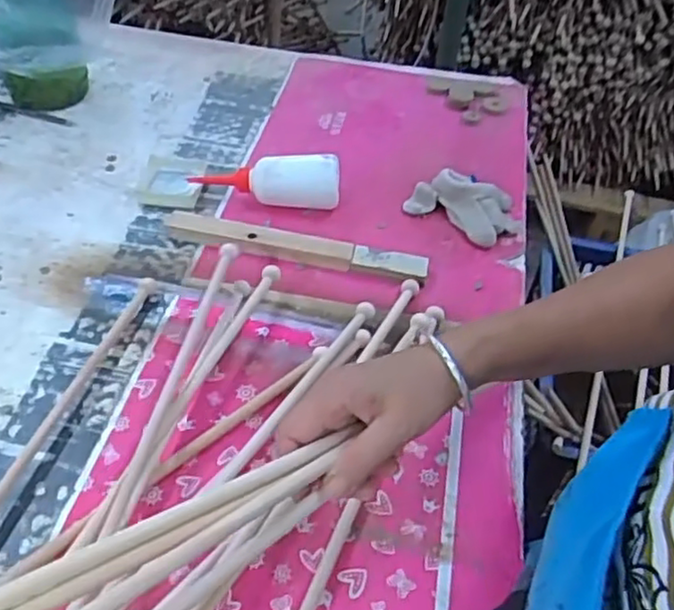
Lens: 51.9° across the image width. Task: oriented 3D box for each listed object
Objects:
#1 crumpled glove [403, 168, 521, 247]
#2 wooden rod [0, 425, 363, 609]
[{"bbox_3d":[0.150,-0.120,0.817,0.131,0.034,0.086,11,45,5],"label":"crumpled glove"},{"bbox_3d":[-0.143,0.128,0.317,0.409,0.009,0.012,-16,45,-44],"label":"wooden rod"}]

